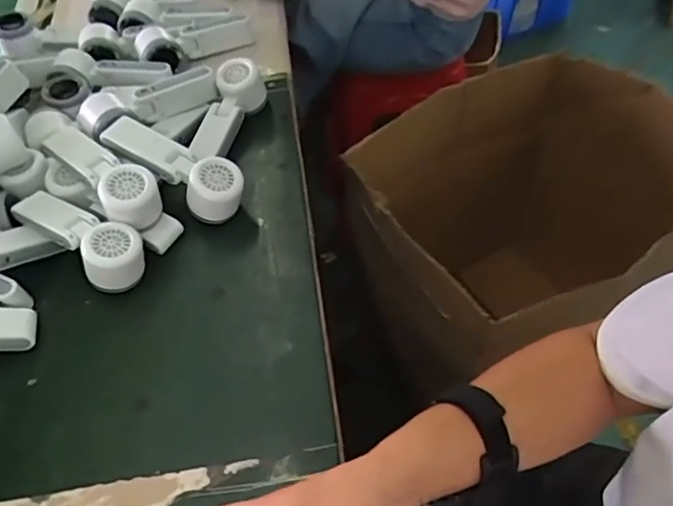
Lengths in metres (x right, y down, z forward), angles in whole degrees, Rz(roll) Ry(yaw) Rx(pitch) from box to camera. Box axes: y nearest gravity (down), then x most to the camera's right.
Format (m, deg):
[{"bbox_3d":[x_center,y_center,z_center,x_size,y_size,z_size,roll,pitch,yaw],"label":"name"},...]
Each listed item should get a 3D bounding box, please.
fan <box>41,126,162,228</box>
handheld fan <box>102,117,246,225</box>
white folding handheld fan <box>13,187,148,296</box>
[{"bbox_3d":[-0.258,-0.086,0.623,0.158,0.043,0.059,34,65,27],"label":"fan"},{"bbox_3d":[-0.179,-0.096,0.633,0.164,0.050,0.056,31,61,5],"label":"handheld fan"},{"bbox_3d":[-0.272,-0.015,0.613,0.154,0.066,0.059,29,63,24],"label":"white folding handheld fan"}]

